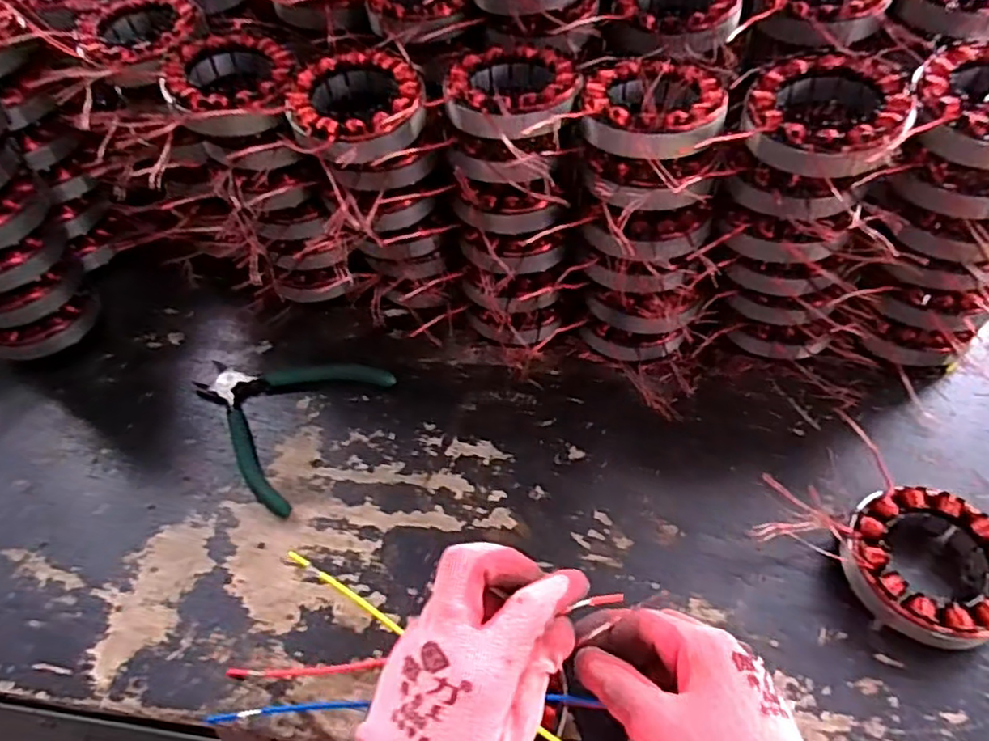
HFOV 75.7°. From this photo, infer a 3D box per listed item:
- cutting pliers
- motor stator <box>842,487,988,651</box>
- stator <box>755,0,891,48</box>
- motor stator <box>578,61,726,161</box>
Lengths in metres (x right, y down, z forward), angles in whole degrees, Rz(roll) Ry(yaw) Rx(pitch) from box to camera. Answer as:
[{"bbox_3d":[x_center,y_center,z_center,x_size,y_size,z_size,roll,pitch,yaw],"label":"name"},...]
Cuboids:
[{"bbox_3d":[-0.168,0.024,0.481,0.135,0.010,0.131,24,59,20],"label":"cutting pliers"},{"bbox_3d":[0.251,0.115,0.373,0.086,0.032,0.088,11,55,12],"label":"motor stator"},{"bbox_3d":[0.231,-0.261,0.455,0.082,0.033,0.092,13,56,13],"label":"stator"},{"bbox_3d":[0.098,-0.161,0.395,0.090,0.029,0.090,-2,53,3],"label":"motor stator"}]

